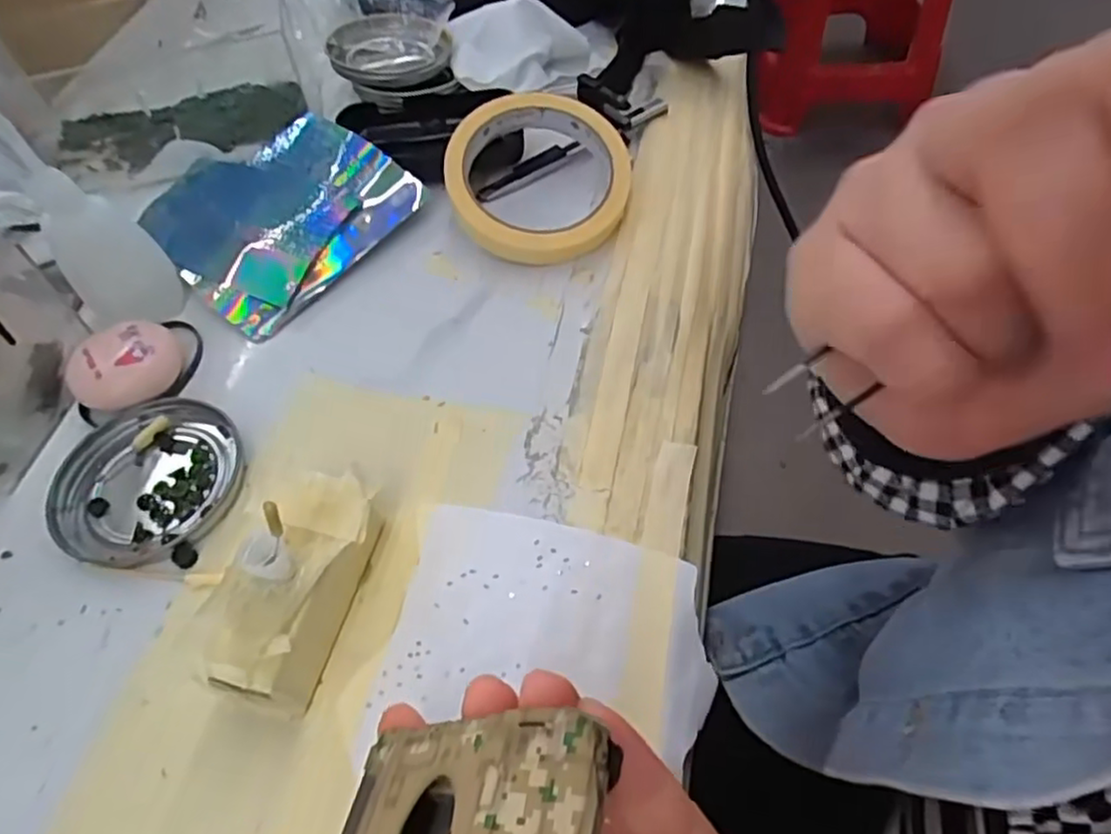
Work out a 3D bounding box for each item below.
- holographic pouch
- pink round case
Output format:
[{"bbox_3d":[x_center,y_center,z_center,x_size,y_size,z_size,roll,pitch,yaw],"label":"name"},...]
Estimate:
[{"bbox_3d":[-0.157,-0.116,0.384,0.127,0.028,0.121,33,64,24],"label":"holographic pouch"},{"bbox_3d":[-0.200,-0.023,0.327,0.039,0.022,0.048,38,66,26],"label":"pink round case"}]

